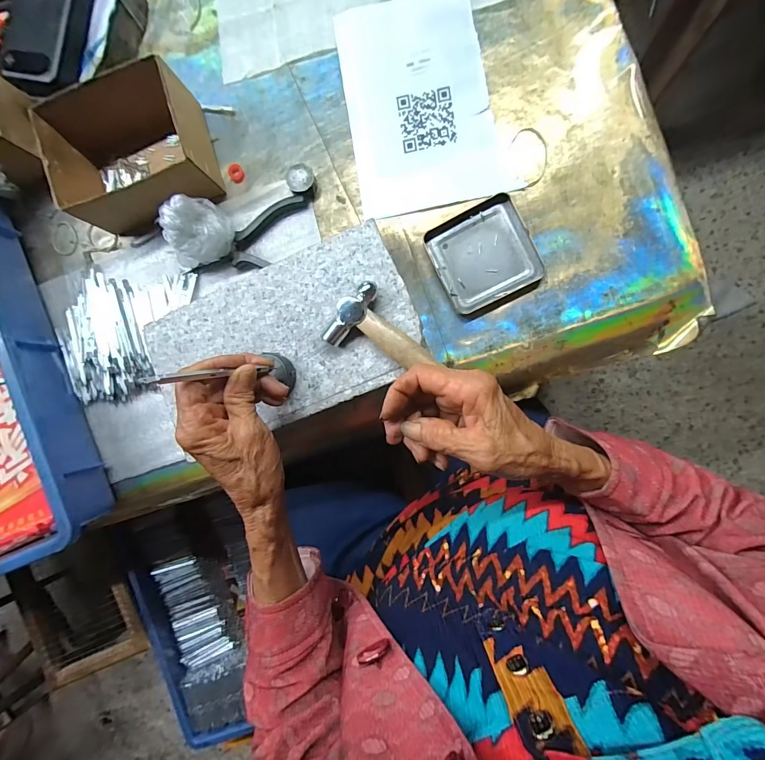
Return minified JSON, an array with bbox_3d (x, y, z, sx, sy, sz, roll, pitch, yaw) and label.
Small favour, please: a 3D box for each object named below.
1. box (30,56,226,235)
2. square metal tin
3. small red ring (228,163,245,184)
[{"bbox_3d":[-0.264,-0.236,0.397,0.155,0.071,0.130,-14,87,8],"label":"box"},{"bbox_3d":[0.103,-0.128,0.378,0.095,0.016,0.095,-25,84,7],"label":"square metal tin"},{"bbox_3d":[-0.166,-0.235,0.417,0.017,0.006,0.022,-38,83,6],"label":"small red ring"}]

